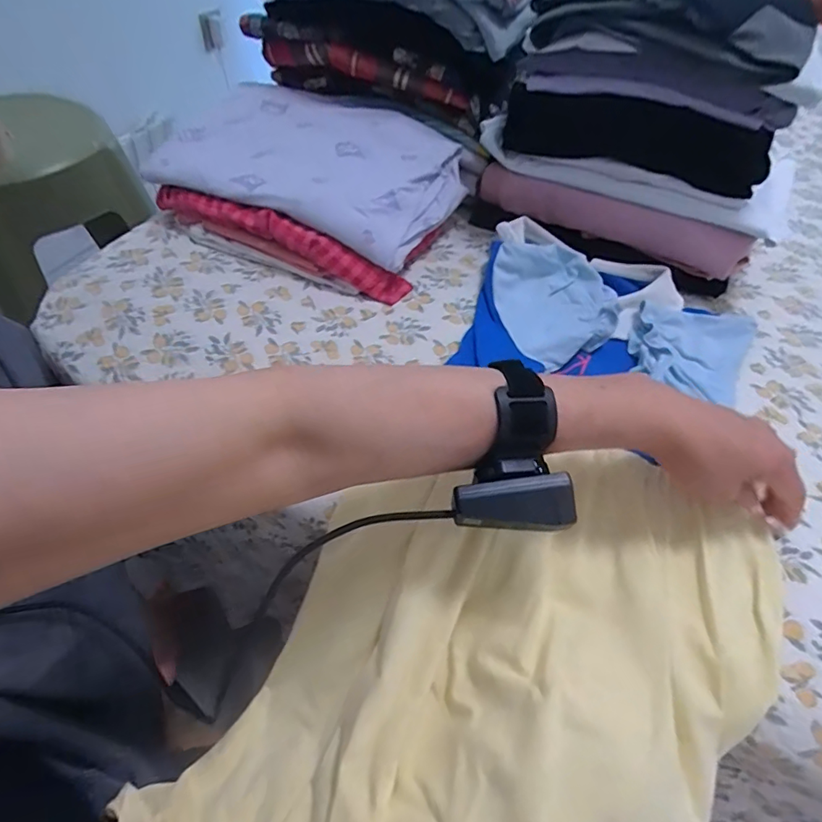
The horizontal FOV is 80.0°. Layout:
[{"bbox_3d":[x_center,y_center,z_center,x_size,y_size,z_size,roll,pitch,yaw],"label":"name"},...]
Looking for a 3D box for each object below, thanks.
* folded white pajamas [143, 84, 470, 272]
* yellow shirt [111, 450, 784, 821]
[{"bbox_3d":[-0.108,-0.279,0.558,0.314,0.067,0.207,16,54,8],"label":"folded white pajamas"},{"bbox_3d":[0.040,0.198,0.323,0.284,0.106,0.422,34,58,20],"label":"yellow shirt"}]

